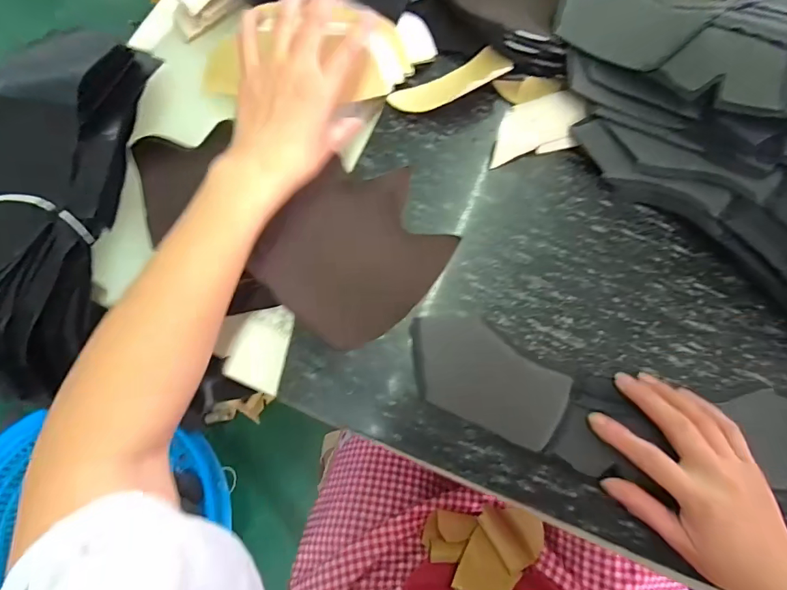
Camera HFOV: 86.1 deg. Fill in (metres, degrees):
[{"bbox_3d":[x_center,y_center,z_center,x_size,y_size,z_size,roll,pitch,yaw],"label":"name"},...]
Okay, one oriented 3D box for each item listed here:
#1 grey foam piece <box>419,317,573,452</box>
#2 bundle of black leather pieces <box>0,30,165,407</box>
[{"bbox_3d":[0.076,0.066,0.338,0.124,0.005,0.073,25,76,4],"label":"grey foam piece"},{"bbox_3d":[-0.269,-0.079,0.320,0.096,0.074,0.299,9,75,1],"label":"bundle of black leather pieces"}]

